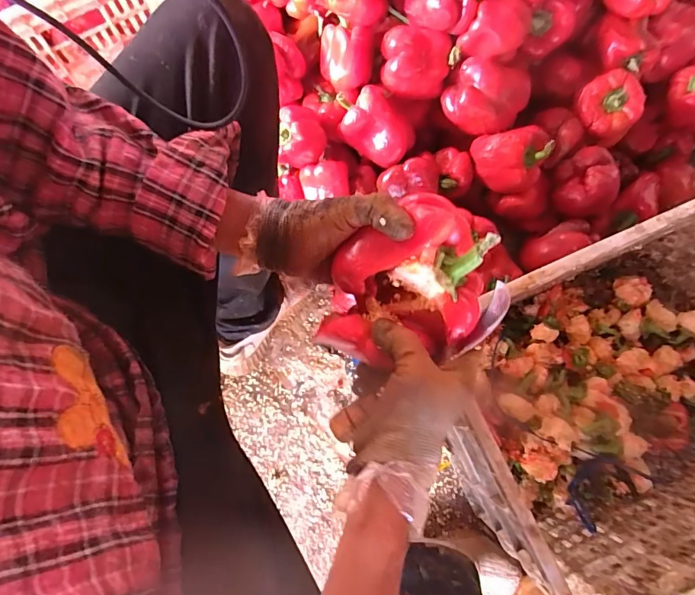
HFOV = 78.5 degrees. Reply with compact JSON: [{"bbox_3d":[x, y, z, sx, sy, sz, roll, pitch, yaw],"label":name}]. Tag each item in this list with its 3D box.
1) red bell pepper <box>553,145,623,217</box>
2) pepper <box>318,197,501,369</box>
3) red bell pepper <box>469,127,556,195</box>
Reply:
[{"bbox_3d":[0.375,-0.176,0.668,0.092,0.066,0.093,0,77,0],"label":"red bell pepper"},{"bbox_3d":[0.045,-0.009,0.316,0.110,0.064,0.116,13,78,3],"label":"pepper"},{"bbox_3d":[0.246,-0.212,0.638,0.107,0.078,0.078,7,77,2],"label":"red bell pepper"}]

